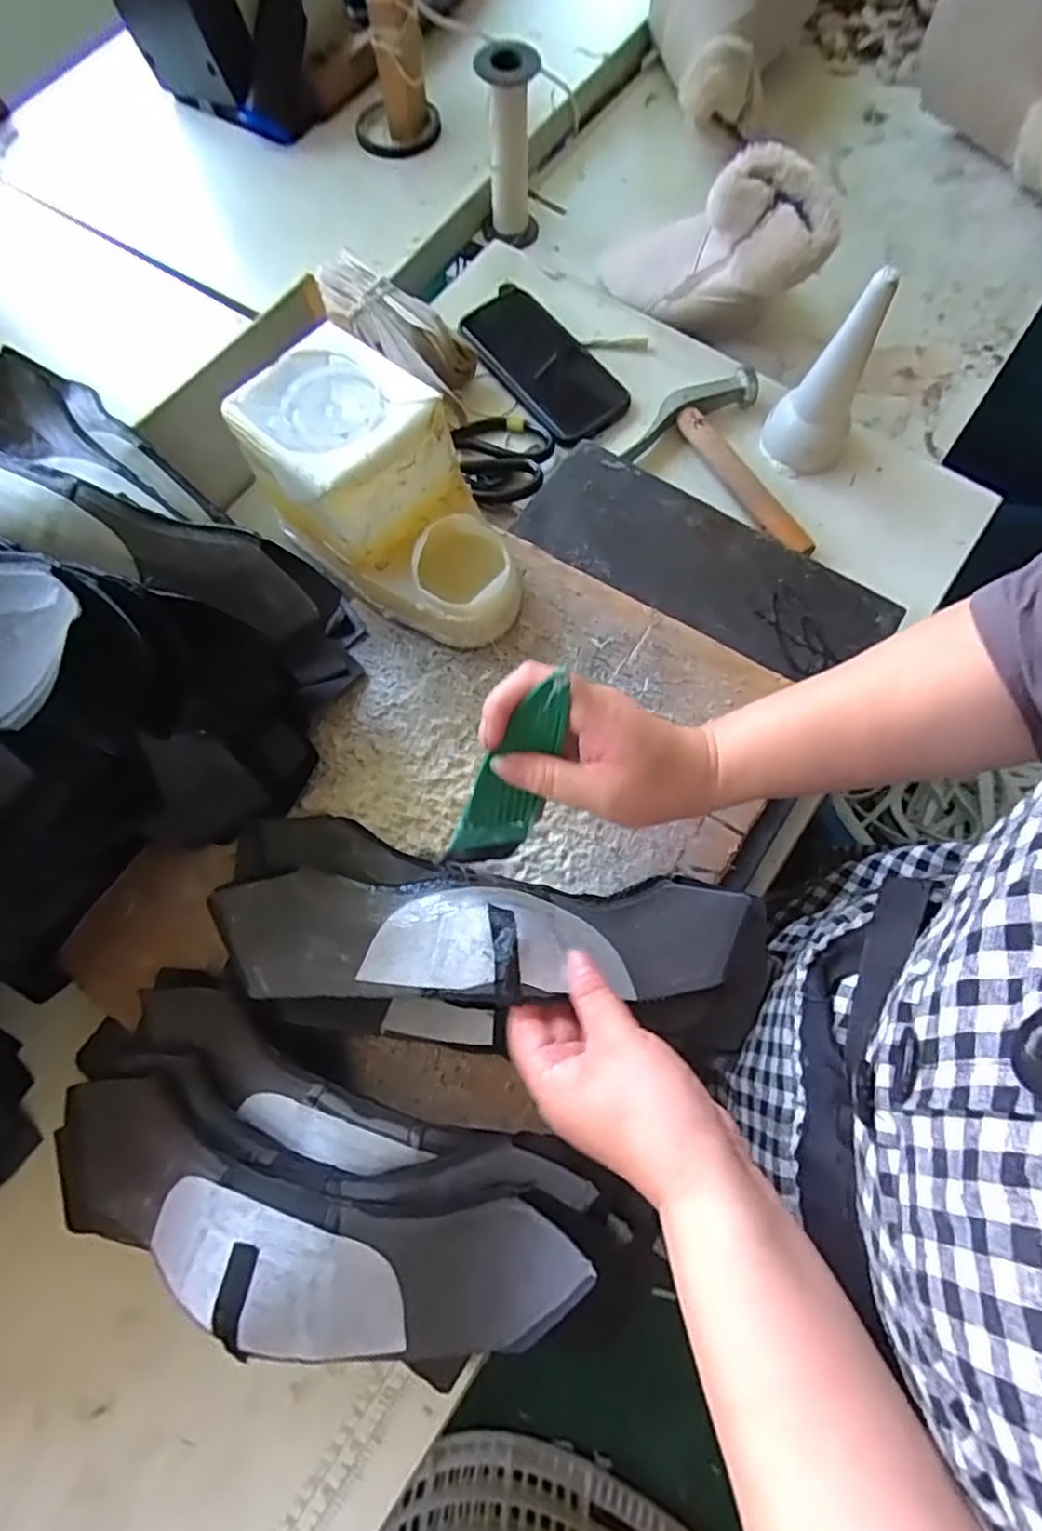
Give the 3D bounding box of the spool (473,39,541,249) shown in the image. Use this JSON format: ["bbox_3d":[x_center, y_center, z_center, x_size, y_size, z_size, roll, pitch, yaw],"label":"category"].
[{"bbox_3d":[-0.013,-0.592,0.647,0.057,0.147,0.046,2,71,2],"label":"spool"}]

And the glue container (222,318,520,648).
[{"bbox_3d":[-0.090,-0.184,0.469,0.209,0.119,0.108,40,77,13],"label":"glue container"}]

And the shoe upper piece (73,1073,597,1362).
[{"bbox_3d":[-0.128,0.242,0.356,0.302,0.080,0.089,13,73,6],"label":"shoe upper piece"}]

